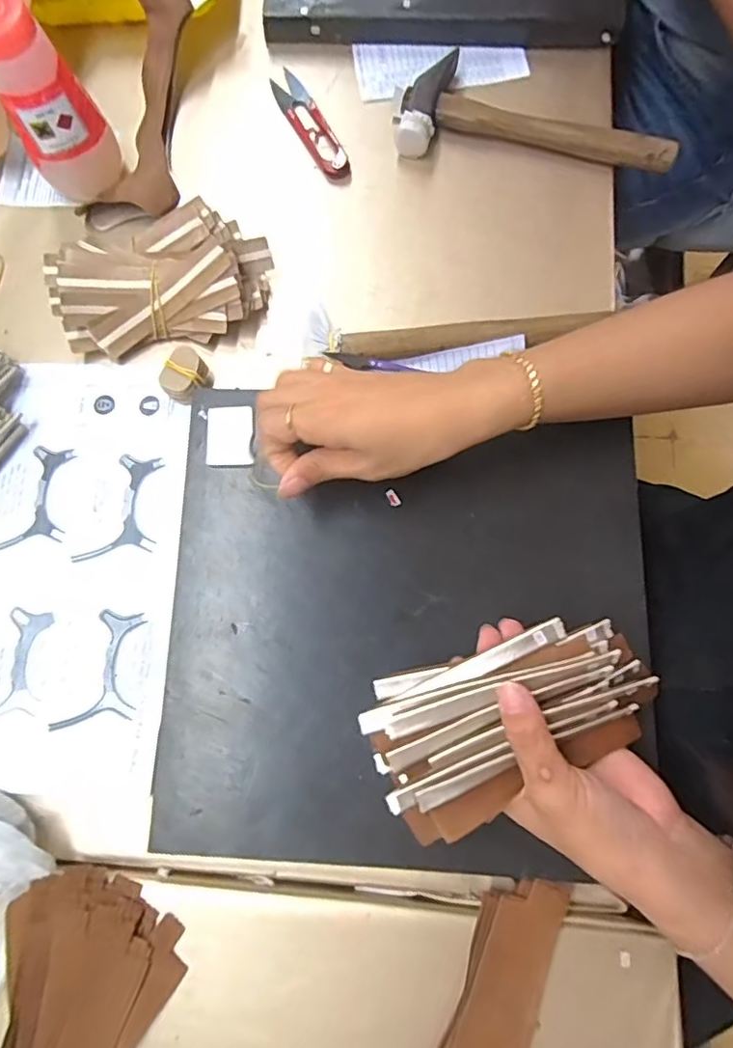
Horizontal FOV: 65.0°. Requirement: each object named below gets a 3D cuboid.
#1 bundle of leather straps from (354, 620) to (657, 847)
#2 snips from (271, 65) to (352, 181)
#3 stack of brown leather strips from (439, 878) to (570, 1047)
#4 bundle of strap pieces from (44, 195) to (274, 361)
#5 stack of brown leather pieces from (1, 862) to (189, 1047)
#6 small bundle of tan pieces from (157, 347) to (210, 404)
[{"bbox_3d":[0.078,0.101,0.303,0.150,0.036,0.077,-21,79,-5],"label":"bundle of leather straps"},{"bbox_3d":[-0.047,-0.334,0.480,0.026,0.005,0.112,-28,79,-5],"label":"snips"},{"bbox_3d":[0.077,0.271,0.329,0.049,0.015,0.134,20,79,5],"label":"stack of brown leather strips"},{"bbox_3d":[-0.153,-0.181,0.431,0.156,0.042,0.096,-22,79,-4],"label":"bundle of strap pieces"},{"bbox_3d":[-0.168,0.281,0.327,0.093,0.033,0.134,16,79,4],"label":"stack of brown leather pieces"},{"bbox_3d":[-0.132,-0.107,0.420,0.029,0.024,0.034,36,81,8],"label":"small bundle of tan pieces"}]

